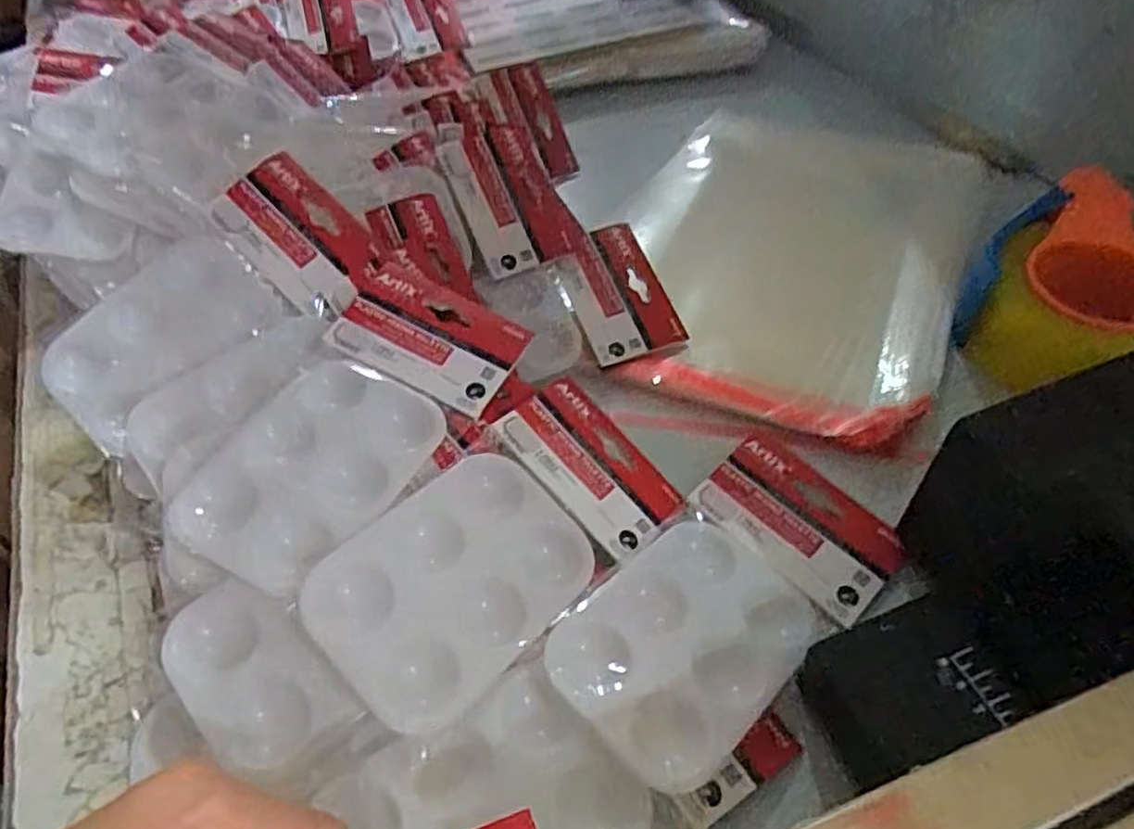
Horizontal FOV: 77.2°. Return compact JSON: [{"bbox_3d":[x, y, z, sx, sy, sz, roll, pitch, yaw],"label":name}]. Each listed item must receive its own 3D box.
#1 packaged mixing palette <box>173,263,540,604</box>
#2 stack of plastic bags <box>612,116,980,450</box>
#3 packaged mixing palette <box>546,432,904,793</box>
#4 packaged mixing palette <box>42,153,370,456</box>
[{"bbox_3d":[-0.110,0.000,0.363,0.096,0.023,0.186,25,56,23],"label":"packaged mixing palette"},{"bbox_3d":[0.154,-0.120,0.498,0.230,0.030,0.294,18,54,19],"label":"stack of plastic bags"},{"bbox_3d":[0.078,0.083,0.338,0.186,0.014,0.094,-32,61,-32],"label":"packaged mixing palette"},{"bbox_3d":[-0.206,-0.060,0.409,0.187,0.017,0.096,-42,80,-9],"label":"packaged mixing palette"}]

